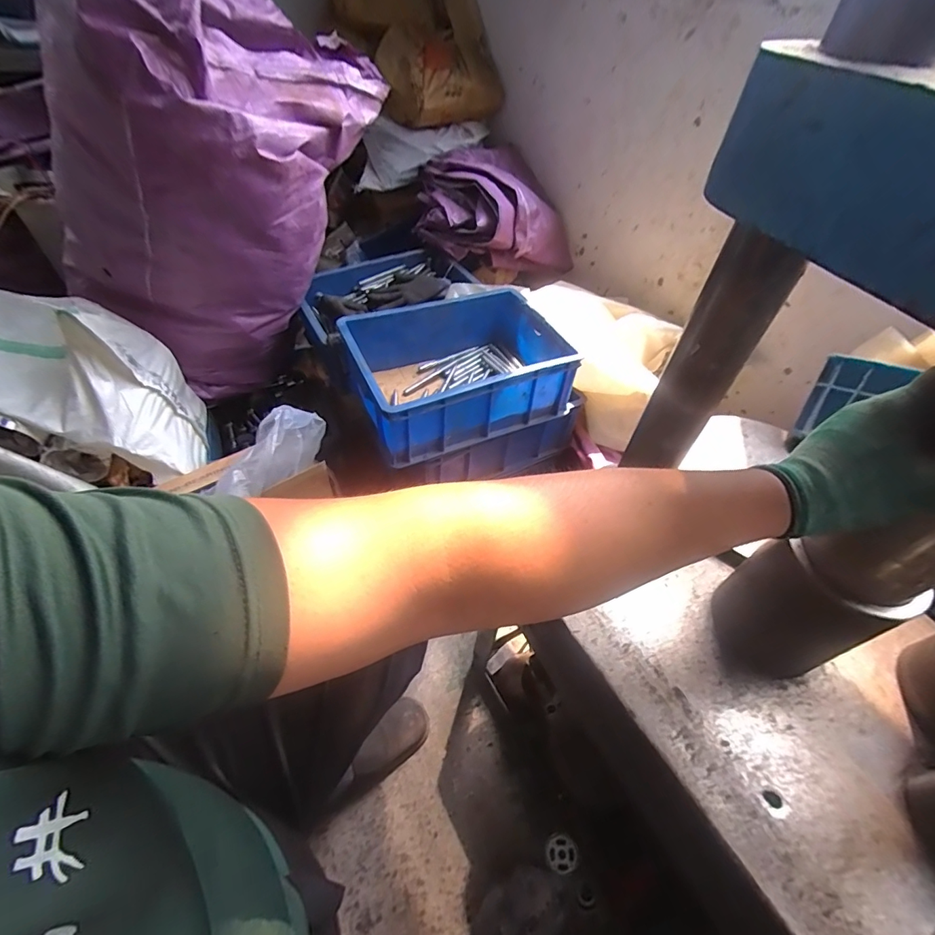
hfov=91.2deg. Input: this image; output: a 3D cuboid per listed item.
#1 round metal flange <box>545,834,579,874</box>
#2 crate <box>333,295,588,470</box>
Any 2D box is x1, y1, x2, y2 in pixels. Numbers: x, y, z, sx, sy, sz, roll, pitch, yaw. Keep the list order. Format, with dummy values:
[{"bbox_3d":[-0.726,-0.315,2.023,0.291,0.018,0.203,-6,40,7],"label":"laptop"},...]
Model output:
[{"bbox_3d":[0.147,0.599,0.711,0.051,0.013,0.045,-13,52,-16],"label":"round metal flange"},{"bbox_3d":[-0.022,-0.199,0.917,0.389,0.142,0.286,-17,53,-19],"label":"crate"}]

